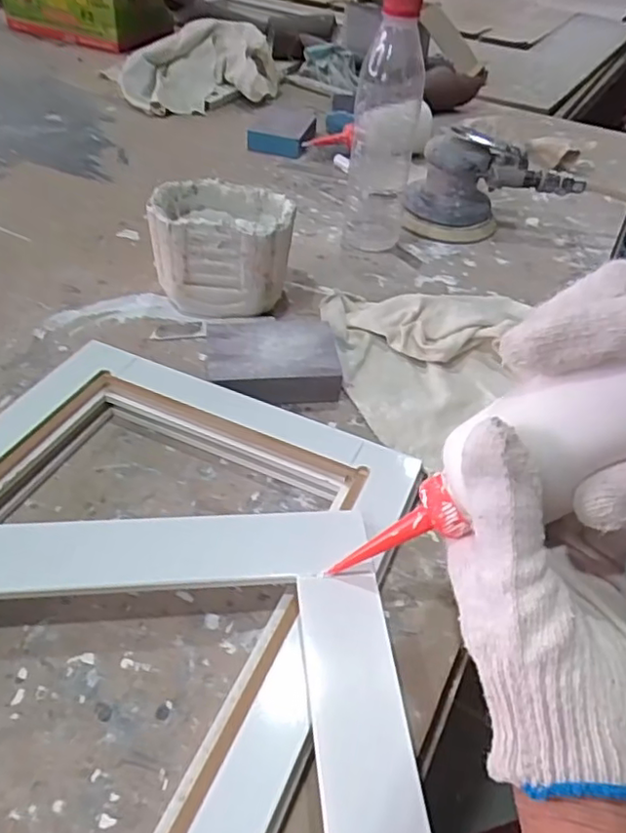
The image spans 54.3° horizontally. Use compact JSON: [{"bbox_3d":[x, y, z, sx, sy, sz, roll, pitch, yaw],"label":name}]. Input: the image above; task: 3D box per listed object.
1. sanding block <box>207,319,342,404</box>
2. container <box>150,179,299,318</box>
[{"bbox_3d":[-0.031,-0.042,0.468,0.096,0.028,0.072,-1,44,-7],"label":"sanding block"},{"bbox_3d":[-0.076,-0.141,0.525,0.110,0.090,0.082,7,44,1],"label":"container"}]

